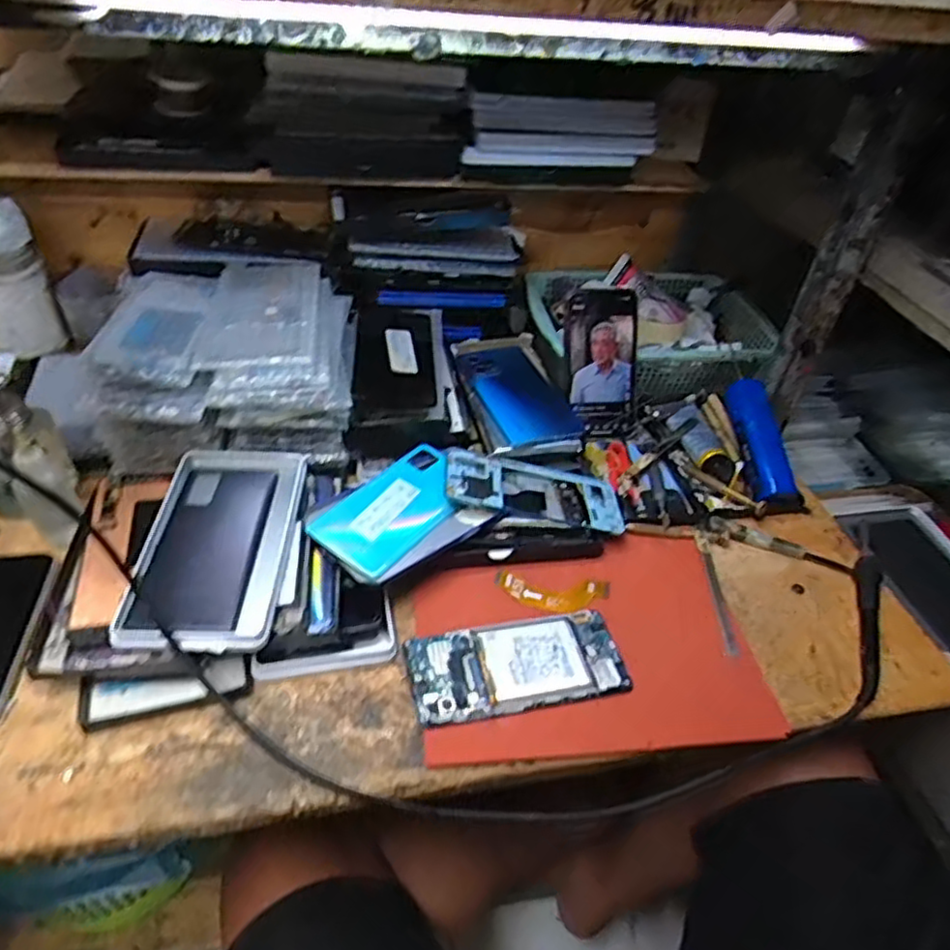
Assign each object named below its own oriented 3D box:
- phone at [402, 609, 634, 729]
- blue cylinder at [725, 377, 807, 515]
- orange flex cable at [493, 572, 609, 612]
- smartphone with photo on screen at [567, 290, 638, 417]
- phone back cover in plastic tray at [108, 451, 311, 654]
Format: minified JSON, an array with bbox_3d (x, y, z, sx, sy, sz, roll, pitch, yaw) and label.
[{"bbox_3d":[0.031,0.138,0.500,0.154,0.009,0.072,-6,43,-14],"label":"phone"},{"bbox_3d":[0.285,-0.032,0.678,0.043,0.043,0.145,-3,64,-11],"label":"blue cylinder"},{"bbox_3d":[0.063,0.096,0.559,0.092,0.011,0.028,6,41,-1],"label":"orange flex cable"},{"bbox_3d":[0.132,-0.123,0.705,0.072,0.129,0.014,-5,15,-7],"label":"smartphone with photo on screen"},{"bbox_3d":[-0.192,0.050,0.520,0.104,0.014,0.188,4,43,-6],"label":"phone back cover in plastic tray"}]

